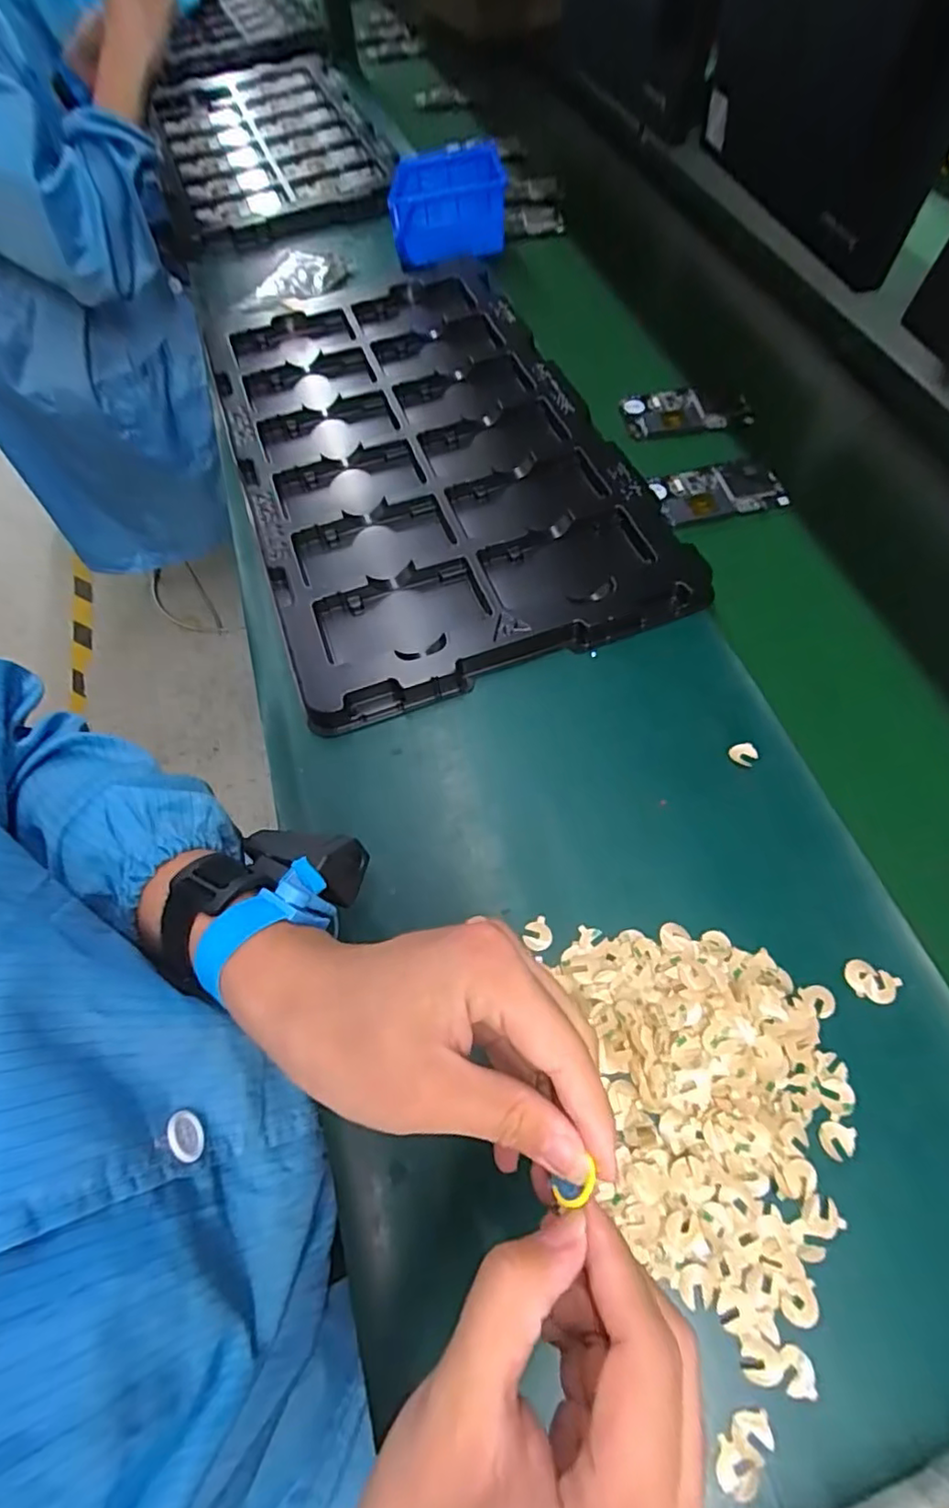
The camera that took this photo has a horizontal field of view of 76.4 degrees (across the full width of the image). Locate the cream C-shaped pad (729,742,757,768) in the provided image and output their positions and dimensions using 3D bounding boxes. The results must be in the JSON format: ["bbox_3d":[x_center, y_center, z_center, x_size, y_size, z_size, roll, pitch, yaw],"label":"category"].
[{"bbox_3d":[0.186,0.000,0.417,0.015,0.006,0.017,-41,69,-16],"label":"cream C-shaped pad"}]

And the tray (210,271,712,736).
[{"bbox_3d":[-0.059,-0.298,0.581,0.327,0.038,0.557,-18,64,-7],"label":"tray"}]

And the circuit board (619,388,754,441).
[{"bbox_3d":[0.212,-0.339,0.597,0.123,0.011,0.069,-1,64,2],"label":"circuit board"}]

